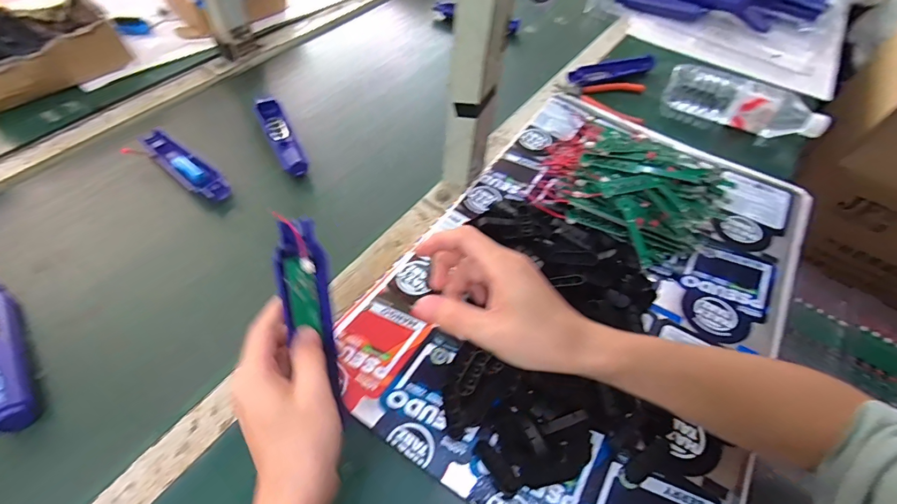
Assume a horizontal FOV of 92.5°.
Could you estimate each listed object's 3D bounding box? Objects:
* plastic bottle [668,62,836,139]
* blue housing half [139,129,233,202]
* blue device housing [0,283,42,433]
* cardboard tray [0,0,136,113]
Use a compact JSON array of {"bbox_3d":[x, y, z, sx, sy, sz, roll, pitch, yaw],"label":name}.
[{"bbox_3d":[0.454,-0.230,0.663,0.222,0.054,0.058,20,54,10],"label":"plastic bottle"},{"bbox_3d":[-0.340,-0.109,0.552,0.163,0.027,0.040,34,57,19],"label":"blue housing half"},{"bbox_3d":[-0.415,0.086,0.398,0.030,0.031,0.174,-31,62,-26],"label":"blue device housing"},{"bbox_3d":[-0.607,-0.311,0.619,0.200,0.075,0.188,-35,63,-27],"label":"cardboard tray"}]

